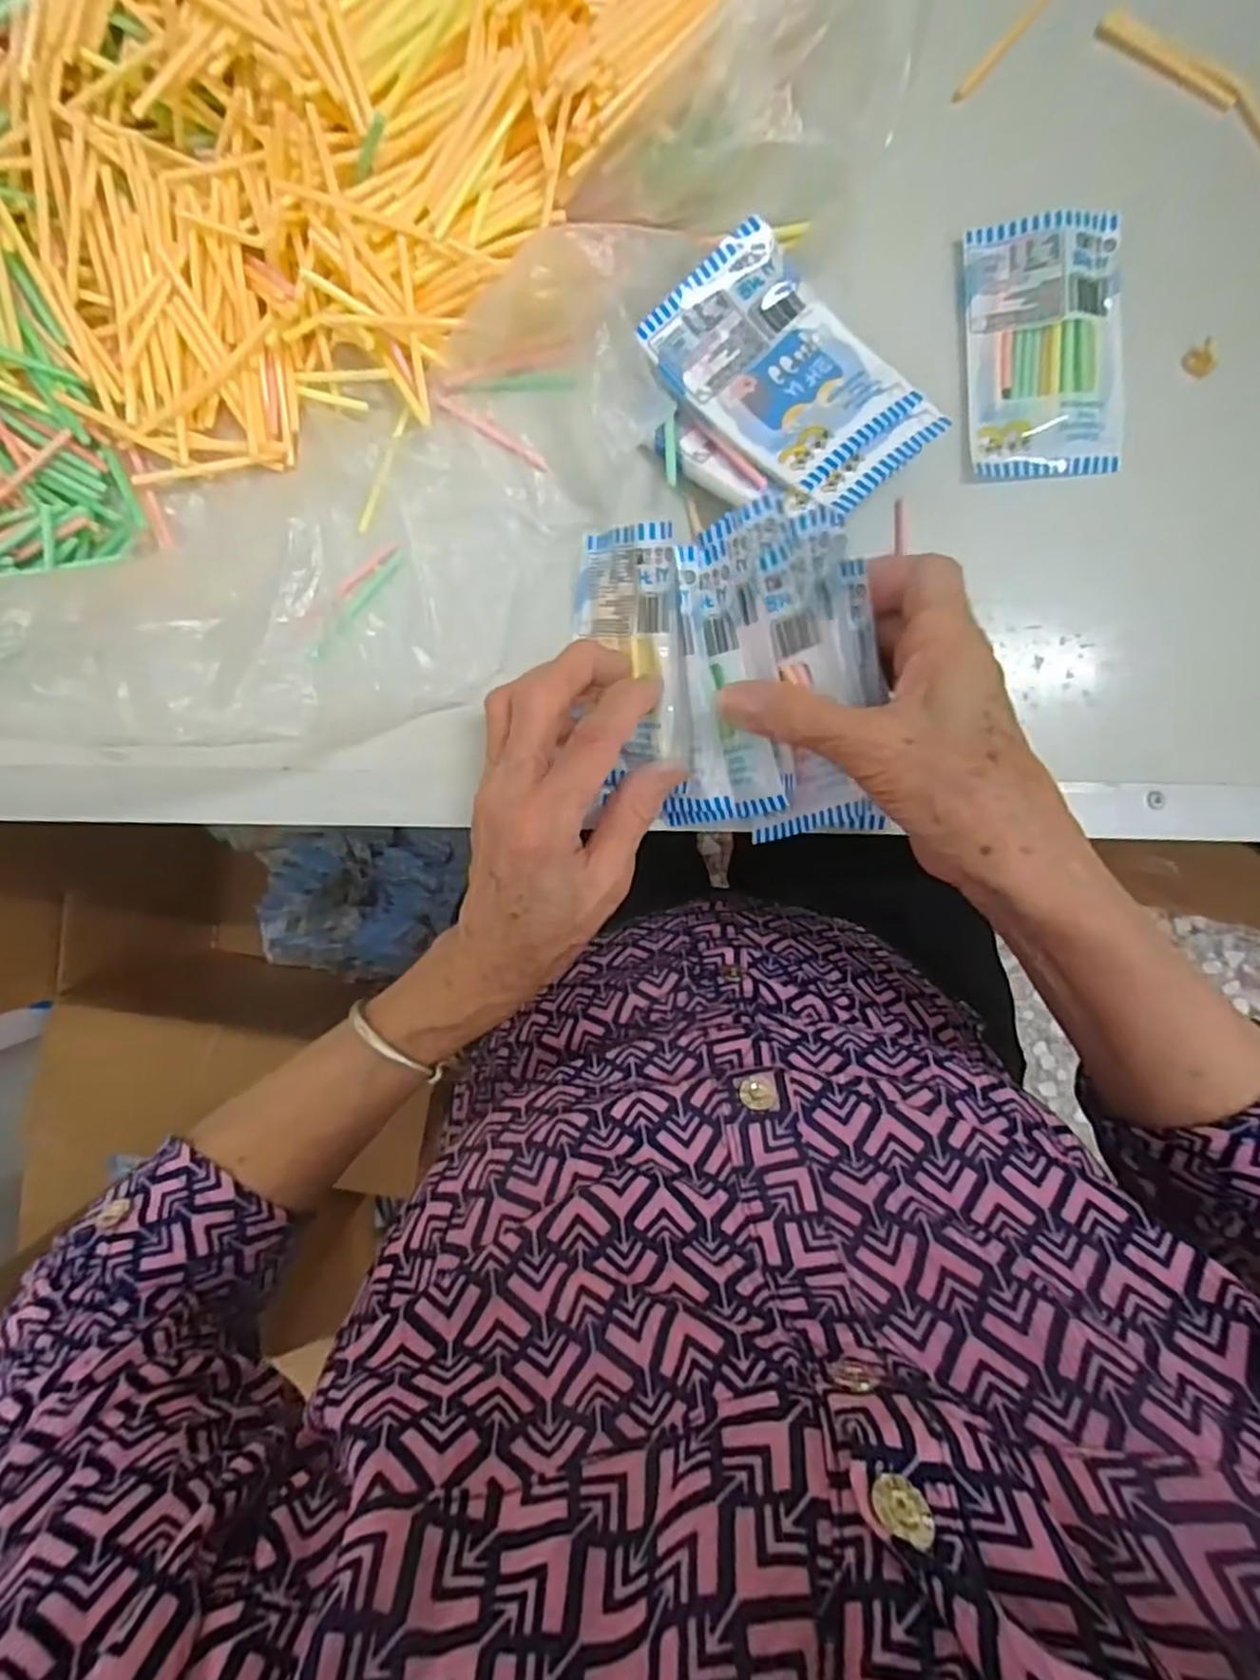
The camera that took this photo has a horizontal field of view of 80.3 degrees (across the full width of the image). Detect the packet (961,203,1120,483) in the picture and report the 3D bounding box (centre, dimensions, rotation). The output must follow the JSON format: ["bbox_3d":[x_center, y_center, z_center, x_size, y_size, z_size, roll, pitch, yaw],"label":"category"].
[{"bbox_3d":[0.176,-0.210,0.318,0.062,0.010,0.104,-3,92,1],"label":"packet"}]

